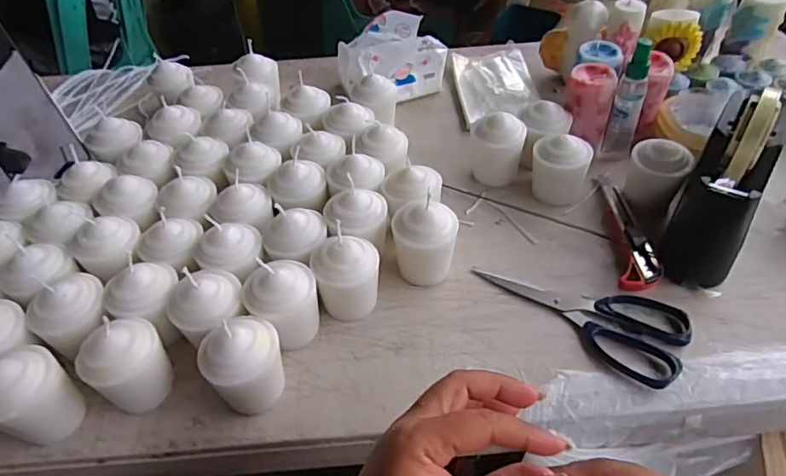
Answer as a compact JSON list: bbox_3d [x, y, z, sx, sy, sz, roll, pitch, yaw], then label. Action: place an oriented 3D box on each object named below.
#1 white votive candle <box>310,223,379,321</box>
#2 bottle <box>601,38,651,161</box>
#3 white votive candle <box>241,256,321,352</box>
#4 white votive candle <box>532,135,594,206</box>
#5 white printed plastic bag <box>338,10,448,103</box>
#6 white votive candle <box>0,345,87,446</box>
[{"bbox_3d":[-0.038,0.036,0.456,0.056,0.066,0.049,-8,47,-4],"label":"white votive candle"},{"bbox_3d":[0.258,-0.147,0.578,0.032,0.138,0.030,18,51,20],"label":"bottle"},{"bbox_3d":[-0.089,0.052,0.437,0.047,0.064,0.055,29,55,27],"label":"white votive candle"},{"bbox_3d":[0.174,-0.073,0.556,0.057,0.065,0.047,16,51,18],"label":"white votive candle"},{"bbox_3d":[-0.003,-0.241,0.711,0.136,0.074,0.091,-16,48,-10],"label":"white printed plastic bag"},{"bbox_3d":[-0.274,0.114,0.394,0.058,0.079,0.056,-2,47,2],"label":"white votive candle"}]

